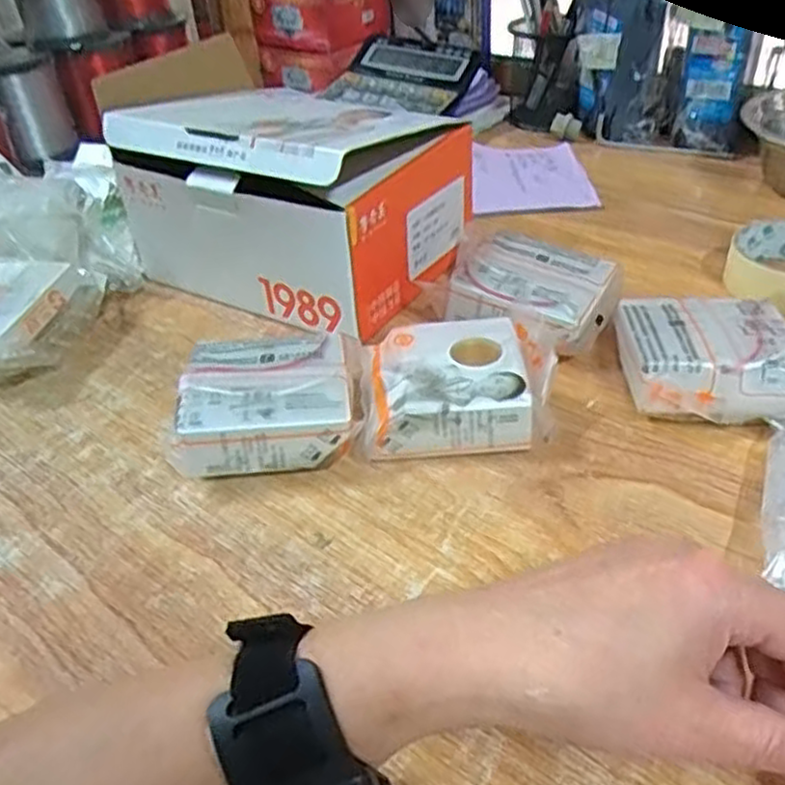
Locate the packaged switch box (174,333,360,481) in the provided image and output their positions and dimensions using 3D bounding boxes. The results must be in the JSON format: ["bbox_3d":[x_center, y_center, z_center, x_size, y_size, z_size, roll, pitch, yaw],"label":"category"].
[{"bbox_3d":[-0.065,0.005,0.410,0.092,0.045,0.083,-5,38,0],"label":"packaged switch box"}]

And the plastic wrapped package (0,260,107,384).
[{"bbox_3d":[-0.258,-0.047,0.487,0.089,0.051,0.106,1,39,7],"label":"plastic wrapped package"}]

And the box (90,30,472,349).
[{"bbox_3d":[-0.075,-0.151,0.531,0.213,0.137,0.150,16,43,24],"label":"box"}]

